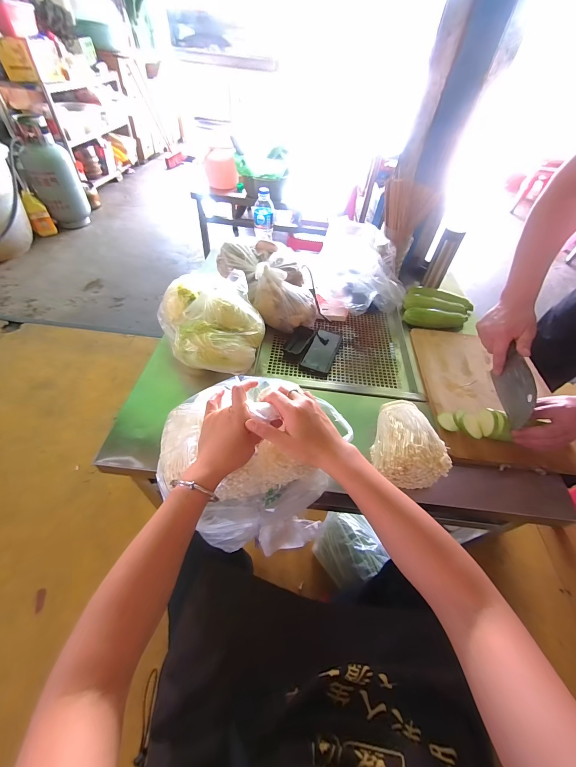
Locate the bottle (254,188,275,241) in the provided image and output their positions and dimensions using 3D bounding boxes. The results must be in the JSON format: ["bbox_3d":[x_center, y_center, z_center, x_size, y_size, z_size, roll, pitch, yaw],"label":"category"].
[{"bbox_3d":[-0.079,-0.552,0.967,0.062,0.149,0.053,-2,28,-8],"label":"bottle"}]

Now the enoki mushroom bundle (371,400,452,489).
[{"bbox_3d":[0.223,0.108,0.563,0.117,0.070,0.153,-3,51,-9],"label":"enoki mushroom bundle"}]

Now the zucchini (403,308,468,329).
[{"bbox_3d":[0.435,-0.190,0.870,0.187,0.039,0.041,2,50,-4],"label":"zucchini"}]

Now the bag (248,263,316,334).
[{"bbox_3d":[-0.009,-0.224,0.791,0.174,0.142,0.092,7,50,0],"label":"bag"}]

